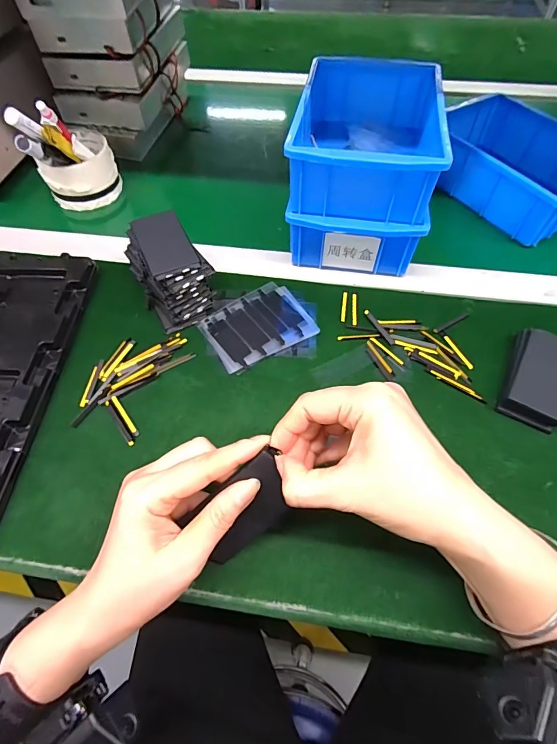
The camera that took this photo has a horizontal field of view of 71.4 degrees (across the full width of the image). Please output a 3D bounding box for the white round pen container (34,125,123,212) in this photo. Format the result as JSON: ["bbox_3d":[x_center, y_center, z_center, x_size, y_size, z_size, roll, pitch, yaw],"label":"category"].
[{"bbox_3d":[-0.243,-0.247,0.477,0.083,0.058,0.083,0,58,0],"label":"white round pen container"}]

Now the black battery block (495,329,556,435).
[{"bbox_3d":[0.223,0.005,0.329,0.052,0.021,0.089,27,62,16],"label":"black battery block"}]

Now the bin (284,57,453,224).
[{"bbox_3d":[0.088,-0.238,0.389,0.131,0.061,0.203,8,59,6],"label":"bin"}]

